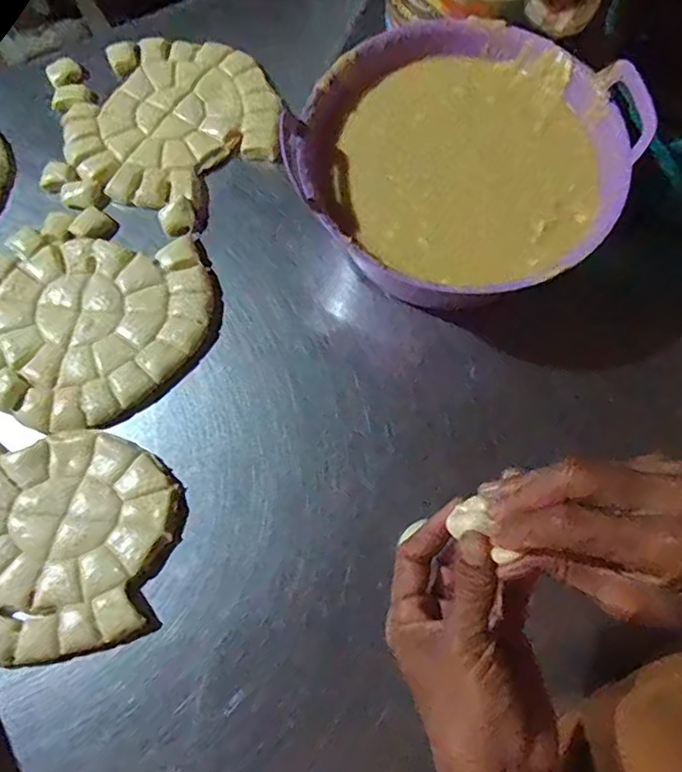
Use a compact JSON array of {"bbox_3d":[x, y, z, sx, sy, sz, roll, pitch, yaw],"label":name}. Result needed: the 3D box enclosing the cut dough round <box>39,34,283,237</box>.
[{"bbox_3d":[-0.216,-0.295,0.655,0.277,0.022,0.236,15,71,7],"label":"cut dough round"}]

